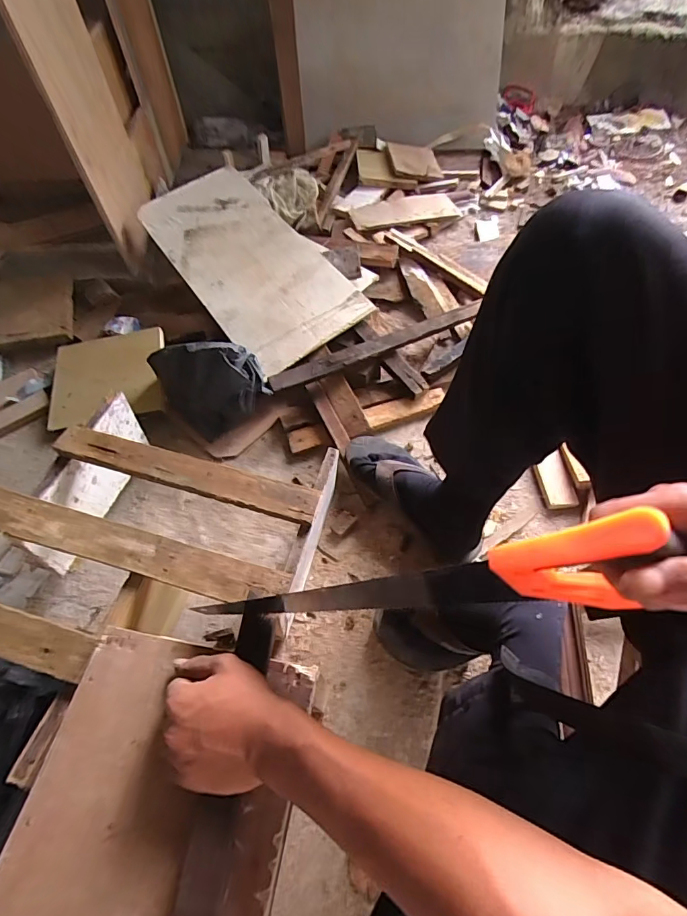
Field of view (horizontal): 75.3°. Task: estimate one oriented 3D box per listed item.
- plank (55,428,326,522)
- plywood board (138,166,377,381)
[{"bbox_3d":[-0.213,0.019,0.594,0.362,0.016,0.050,12,59,10],"label":"plank"},{"bbox_3d":[-0.203,-0.426,0.952,0.267,0.023,0.535,-36,73,-12],"label":"plywood board"}]

